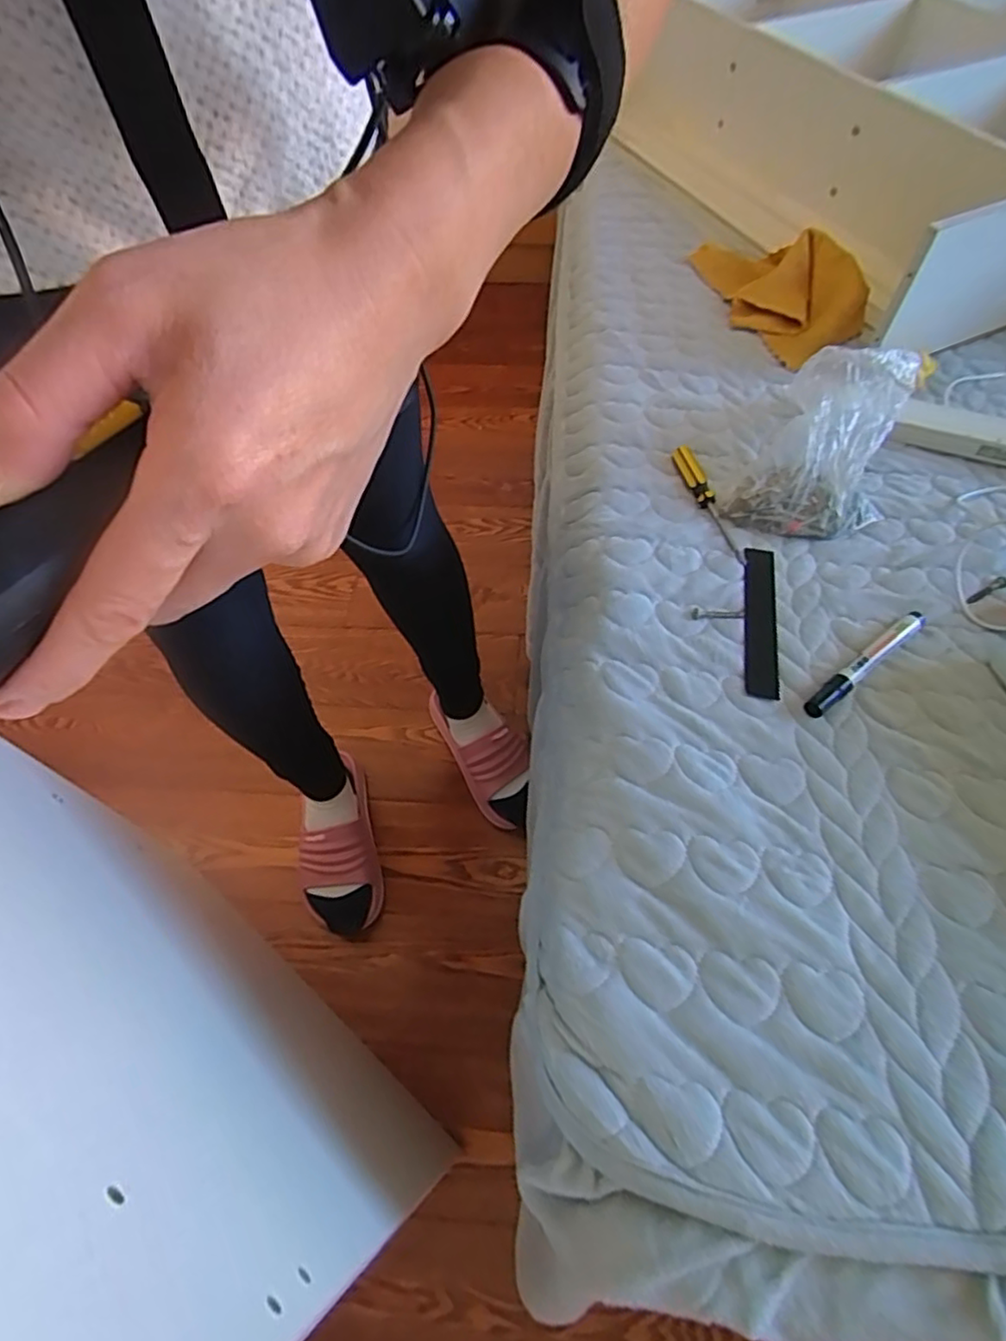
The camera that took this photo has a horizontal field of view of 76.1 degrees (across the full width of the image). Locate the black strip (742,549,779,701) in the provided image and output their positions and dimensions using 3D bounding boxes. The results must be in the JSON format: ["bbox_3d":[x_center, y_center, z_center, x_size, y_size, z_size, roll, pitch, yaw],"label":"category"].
[{"bbox_3d":[0.202,-0.041,0.504,0.025,0.004,0.153,11,55,5],"label":"black strip"}]

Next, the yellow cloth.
[{"bbox_3d":[0.306,-0.450,0.751,0.130,0.064,0.219,-32,59,-16],"label":"yellow cloth"}]

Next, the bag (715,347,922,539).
[{"bbox_3d":[0.288,-0.203,0.567,0.125,0.087,0.188,29,59,17],"label":"bag"}]

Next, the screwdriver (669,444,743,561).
[{"bbox_3d":[0.183,-0.154,0.571,0.015,0.019,0.141,-12,56,-10],"label":"screwdriver"}]

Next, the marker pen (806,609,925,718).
[{"bbox_3d":[0.268,-0.007,0.471,0.135,0.017,0.014,-32,62,-22],"label":"marker pen"}]

